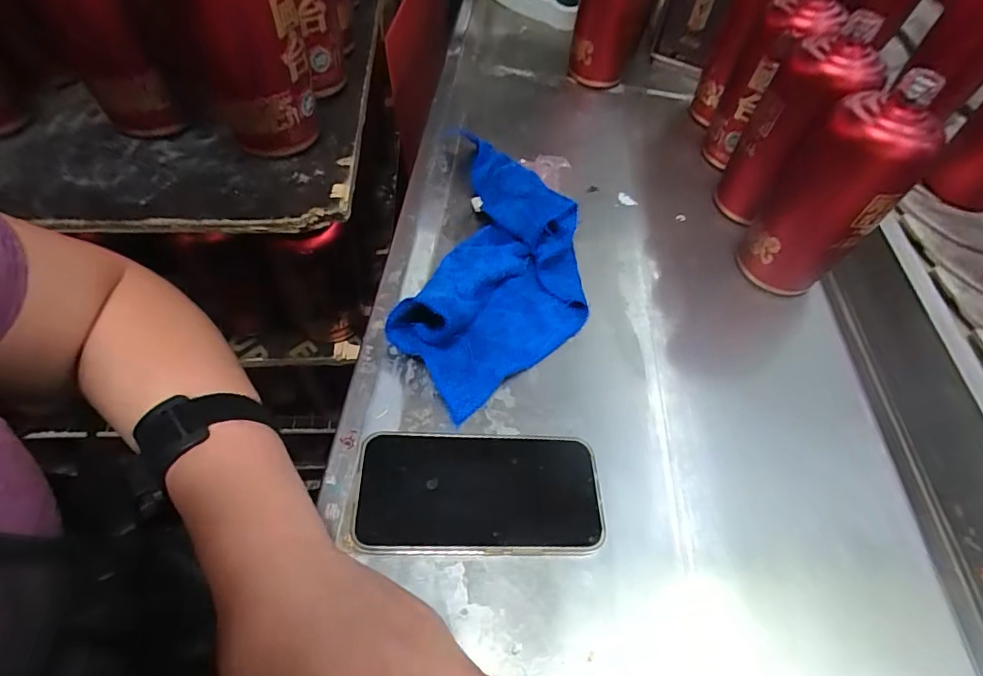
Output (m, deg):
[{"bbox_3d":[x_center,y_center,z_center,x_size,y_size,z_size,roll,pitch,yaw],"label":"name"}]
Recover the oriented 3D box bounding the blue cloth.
[{"bbox_3d":[0.012,-0.074,0.435,0.142,0.057,0.296,10,55,4],"label":"blue cloth"}]

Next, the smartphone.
[{"bbox_3d":[-0.007,0.099,0.317,0.154,0.008,0.078,3,52,-6],"label":"smartphone"}]

